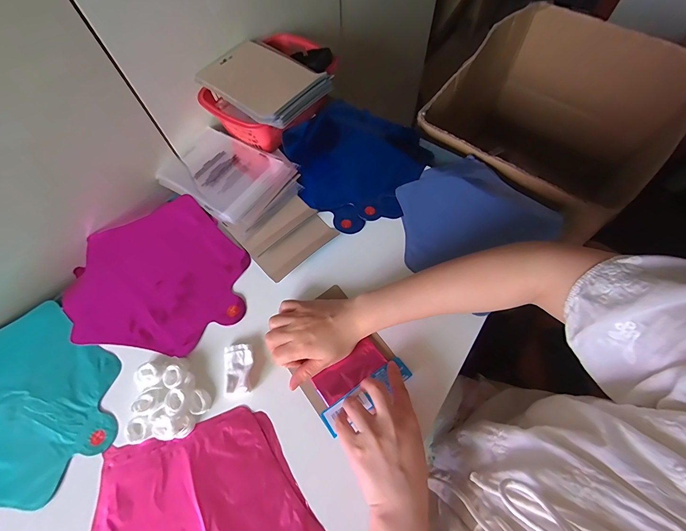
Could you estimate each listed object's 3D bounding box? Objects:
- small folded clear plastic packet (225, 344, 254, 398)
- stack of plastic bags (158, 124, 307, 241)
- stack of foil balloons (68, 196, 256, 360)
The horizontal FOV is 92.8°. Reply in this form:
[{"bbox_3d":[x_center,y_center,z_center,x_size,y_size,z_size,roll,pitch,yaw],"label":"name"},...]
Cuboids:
[{"bbox_3d":[-0.124,0.123,0.388,0.033,0.021,0.059,-12,64,-3],"label":"small folded clear plastic packet"},{"bbox_3d":[-0.181,-0.148,0.517,0.228,0.025,0.143,35,71,18],"label":"stack of plastic bags"},{"bbox_3d":[-0.255,0.004,0.464,0.243,0.008,0.219,6,64,6],"label":"stack of foil balloons"}]

